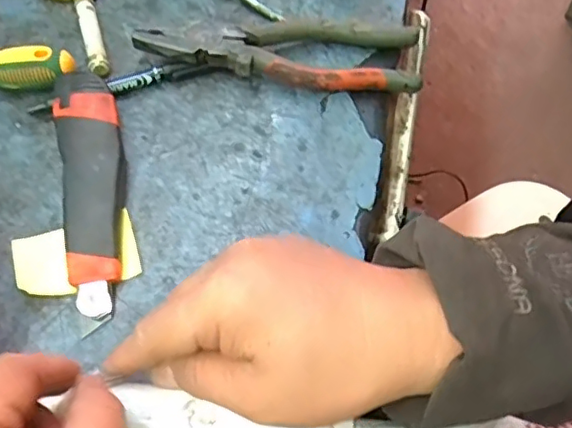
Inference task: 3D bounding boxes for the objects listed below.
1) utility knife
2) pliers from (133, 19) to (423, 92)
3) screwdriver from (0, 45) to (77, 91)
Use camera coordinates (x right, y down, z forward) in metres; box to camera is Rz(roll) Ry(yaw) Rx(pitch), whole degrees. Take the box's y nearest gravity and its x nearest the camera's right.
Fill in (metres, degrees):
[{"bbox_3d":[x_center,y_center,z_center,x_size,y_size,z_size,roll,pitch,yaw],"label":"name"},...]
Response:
[{"bbox_3d":[-0.115,-0.015,0.354,0.036,0.029,0.157,-11,62,-5],"label":"utility knife"},{"bbox_3d":[-0.005,-0.110,0.407,0.188,0.024,0.053,1,62,1],"label":"pliers"},{"bbox_3d":[-0.221,-0.094,0.395,0.157,0.031,0.021,1,62,1],"label":"screwdriver"}]

